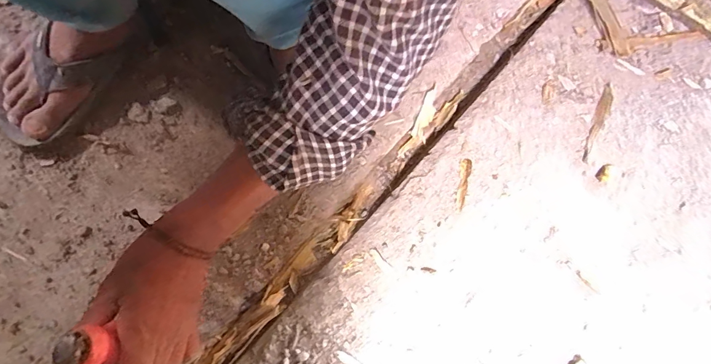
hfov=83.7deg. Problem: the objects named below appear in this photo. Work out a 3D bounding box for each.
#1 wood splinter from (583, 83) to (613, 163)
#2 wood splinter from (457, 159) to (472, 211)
[{"bbox_3d":[0.300,-0.075,0.490,0.015,0.006,0.109,26,78,5],"label":"wood splinter"},{"bbox_3d":[0.128,0.003,0.469,0.013,0.006,0.063,11,77,1],"label":"wood splinter"}]

